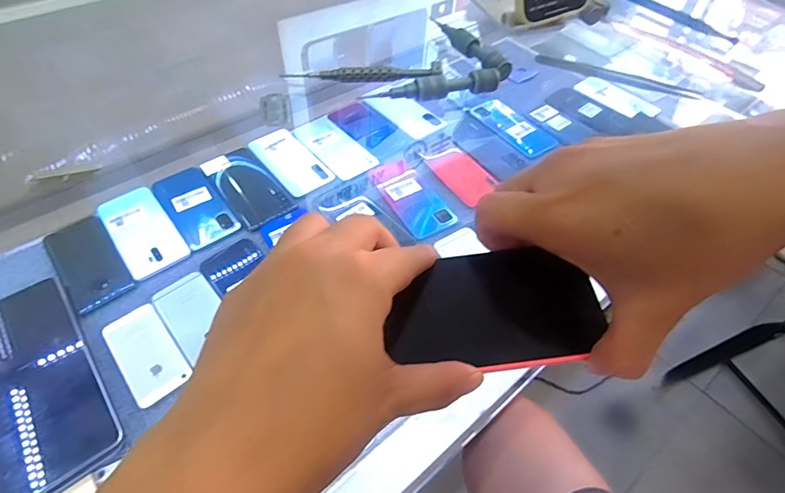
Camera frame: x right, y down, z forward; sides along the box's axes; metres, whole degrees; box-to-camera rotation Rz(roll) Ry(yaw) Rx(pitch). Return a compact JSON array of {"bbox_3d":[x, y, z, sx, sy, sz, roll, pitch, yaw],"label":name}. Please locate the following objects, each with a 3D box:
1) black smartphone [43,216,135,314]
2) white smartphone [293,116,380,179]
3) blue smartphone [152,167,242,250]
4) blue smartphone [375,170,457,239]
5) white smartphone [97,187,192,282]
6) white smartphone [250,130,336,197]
[{"bbox_3d":[-0.402,0.017,0.550,0.069,0.009,0.163,-36,61,-26],"label":"black smartphone"},{"bbox_3d":[-0.101,-0.176,0.706,0.073,0.015,0.165,-33,60,-24],"label":"white smartphone"},{"bbox_3d":[-0.293,-0.064,0.615,0.075,0.014,0.169,-32,59,-24],"label":"blue smartphone"},{"bbox_3d":[0.037,-0.067,0.631,0.070,0.010,0.126,-24,57,-19],"label":"blue smartphone"},{"bbox_3d":[-0.352,-0.024,0.586,0.075,0.006,0.165,-32,60,-24],"label":"white smartphone"},{"bbox_3d":[-0.169,-0.145,0.681,0.076,0.010,0.163,-31,59,-23],"label":"white smartphone"}]

